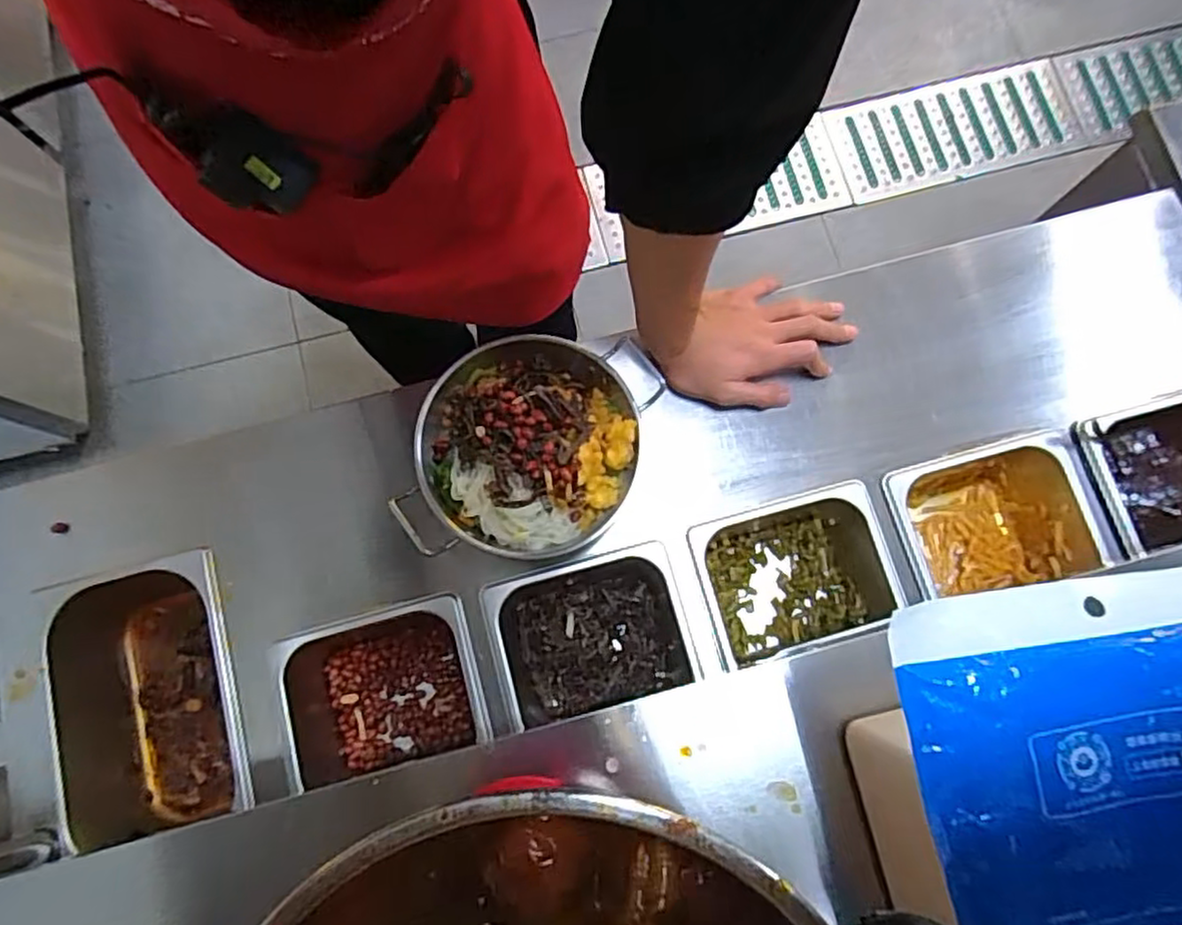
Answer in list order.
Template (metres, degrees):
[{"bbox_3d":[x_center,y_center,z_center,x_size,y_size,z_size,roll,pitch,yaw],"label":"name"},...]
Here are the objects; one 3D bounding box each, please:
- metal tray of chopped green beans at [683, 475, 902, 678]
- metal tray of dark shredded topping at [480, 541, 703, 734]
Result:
[{"bbox_3d":[0.183,0.109,0.655,0.165,0.092,0.134,-16,80,-3],"label":"metal tray of chopped green beans"},{"bbox_3d":[0.002,0.168,0.644,0.173,0.079,0.153,-15,80,-3],"label":"metal tray of dark shredded topping"}]

